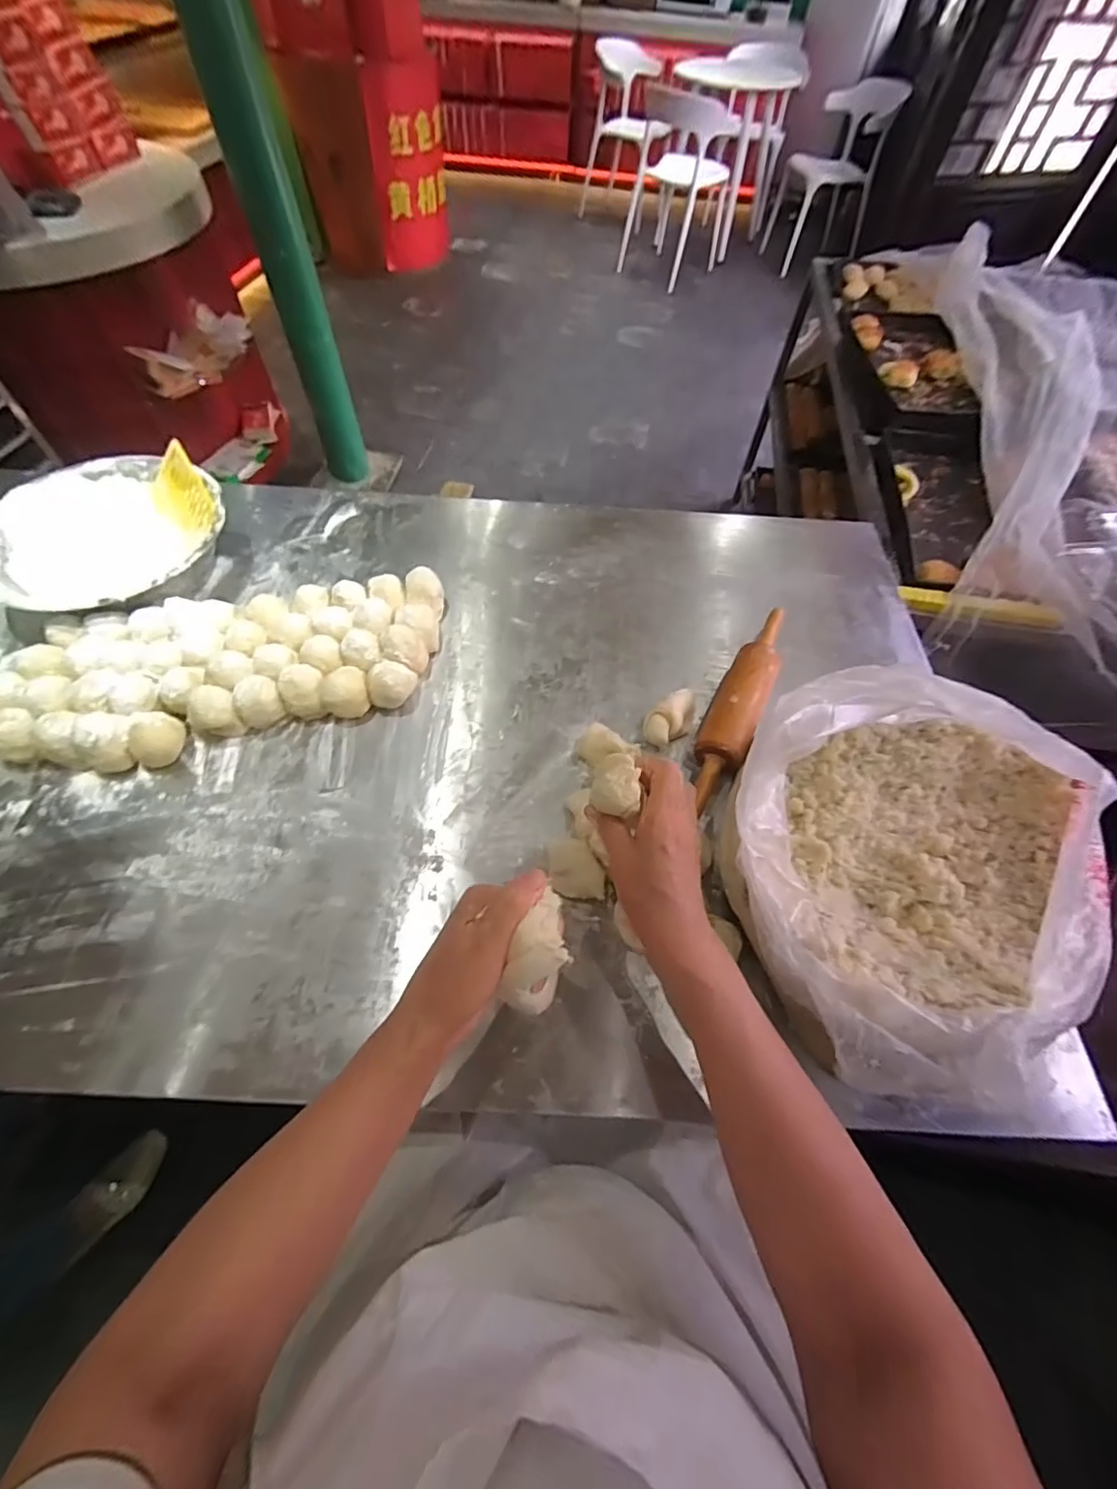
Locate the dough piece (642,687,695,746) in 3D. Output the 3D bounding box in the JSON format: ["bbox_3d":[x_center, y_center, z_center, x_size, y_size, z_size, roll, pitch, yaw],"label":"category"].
[{"bbox_3d":[0.131,-0.034,0.630,0.041,0.037,0.083,29,63,15],"label":"dough piece"}]

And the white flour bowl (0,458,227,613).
[{"bbox_3d":[-0.556,-0.251,0.692,0.256,0.080,0.260,1,60,-1],"label":"white flour bowl"}]

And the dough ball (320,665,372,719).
[{"bbox_3d":[-0.244,-0.061,0.615,0.052,0.051,0.048,1,60,-1],"label":"dough ball"}]

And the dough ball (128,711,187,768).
[{"bbox_3d":[-0.428,-0.005,0.580,0.043,0.041,0.053,34,64,17],"label":"dough ball"}]

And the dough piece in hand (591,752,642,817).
[{"bbox_3d":[0.044,0.030,0.411,0.035,0.029,0.034,14,60,6],"label":"dough piece in hand"}]

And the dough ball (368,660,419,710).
[{"bbox_3d":[-0.190,-0.069,0.623,0.047,0.050,0.046,1,60,-1],"label":"dough ball"}]

